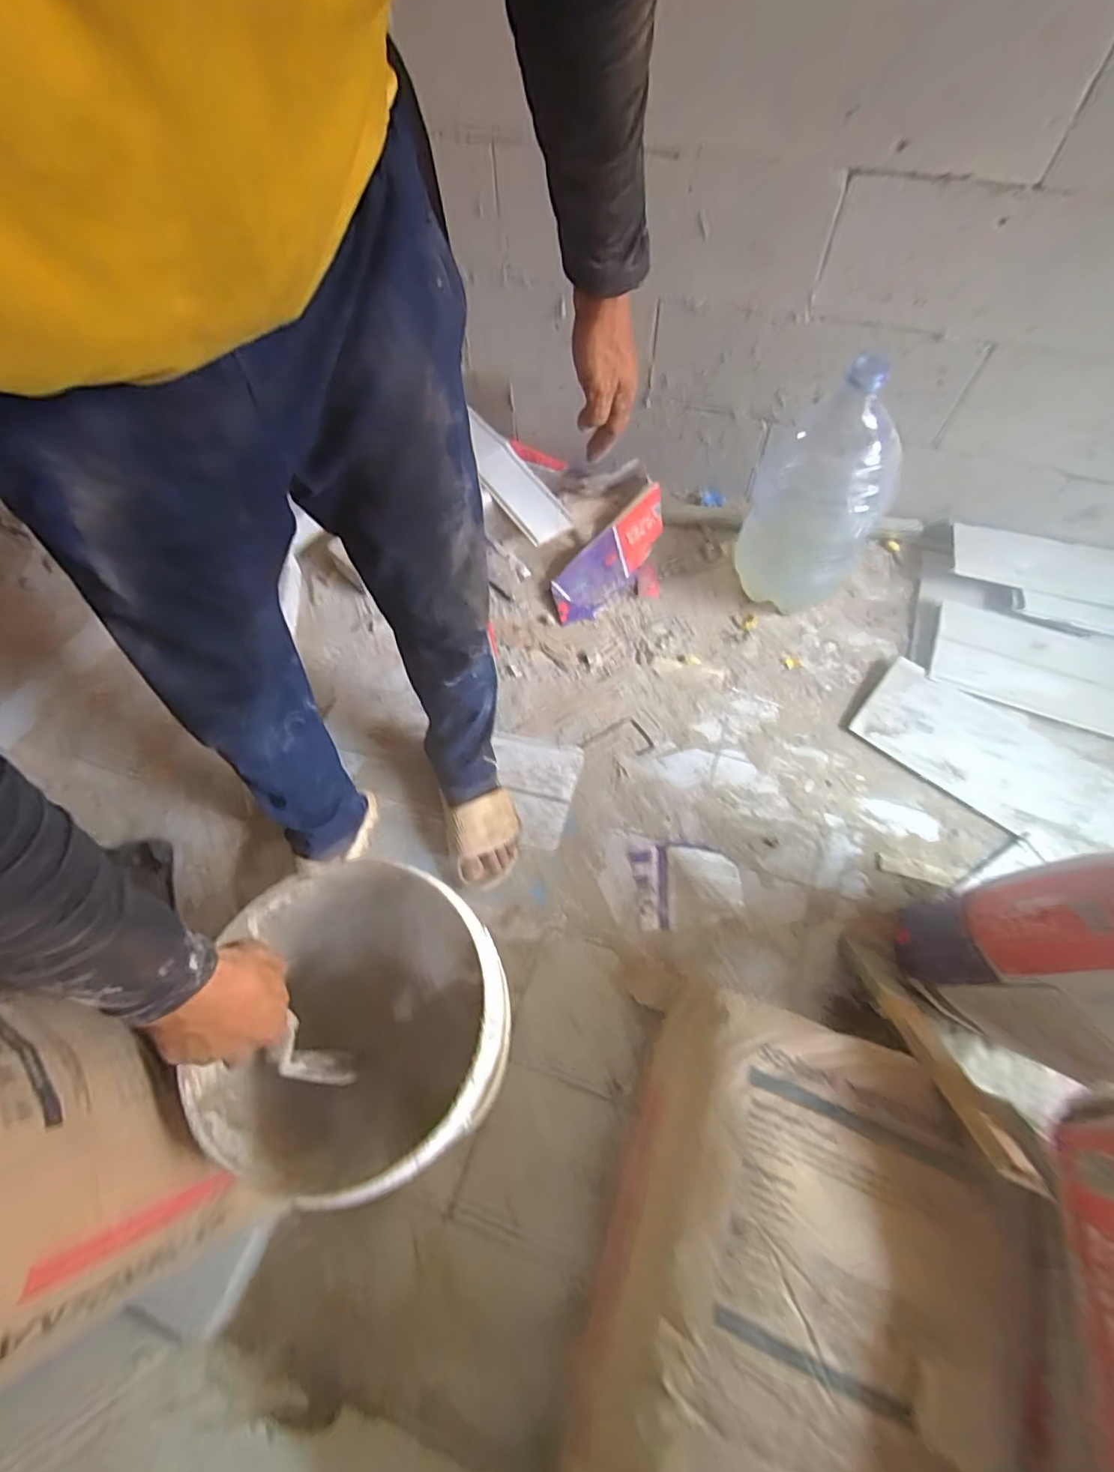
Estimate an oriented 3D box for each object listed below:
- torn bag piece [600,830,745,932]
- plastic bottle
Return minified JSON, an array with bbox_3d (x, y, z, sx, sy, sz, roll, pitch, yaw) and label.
[{"bbox_3d":[0.191,0.256,0.994,0.231,0.007,0.157,10,62,8],"label":"torn bag piece"},{"bbox_3d":[0.484,-0.445,1.096,0.228,0.443,0.185,21,64,13],"label":"plastic bottle"}]

